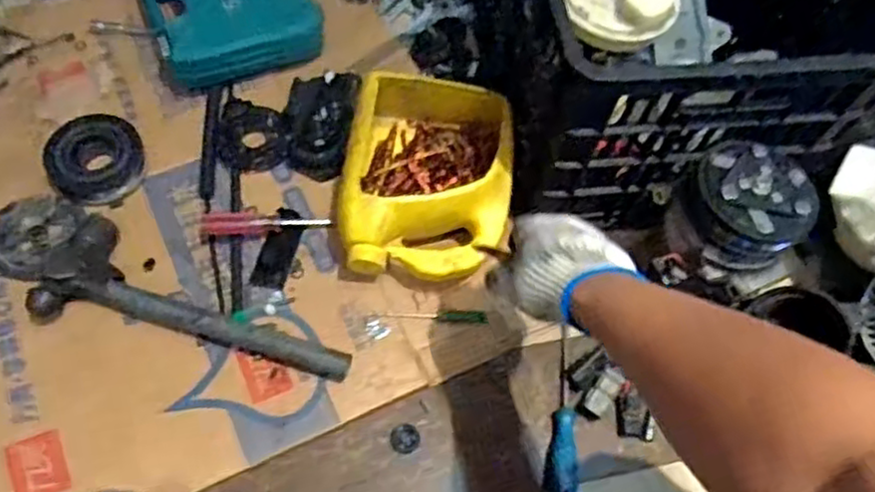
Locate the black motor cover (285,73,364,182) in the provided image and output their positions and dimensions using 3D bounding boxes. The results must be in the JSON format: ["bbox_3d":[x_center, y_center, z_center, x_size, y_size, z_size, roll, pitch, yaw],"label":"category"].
[{"bbox_3d":[-0.136,-0.140,0.824,0.099,0.046,0.119,0,71,14],"label":"black motor cover"}]

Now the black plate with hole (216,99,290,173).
[{"bbox_3d":[-0.215,-0.131,0.847,0.080,0.022,0.088,6,62,-2],"label":"black plate with hole"}]

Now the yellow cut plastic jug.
[{"bbox_3d":[-0.009,-0.071,0.777,0.172,0.097,0.221,5,62,1],"label":"yellow cut plastic jug"}]

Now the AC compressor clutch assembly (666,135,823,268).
[{"bbox_3d":[0.285,-0.036,0.672,0.103,0.075,0.098,2,62,-4],"label":"AC compressor clutch assembly"}]

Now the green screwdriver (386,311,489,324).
[{"bbox_3d":[0.001,0.075,0.766,0.108,0.010,0.014,0,62,-5],"label":"green screwdriver"}]

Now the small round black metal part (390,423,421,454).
[{"bbox_3d":[-0.032,0.192,0.716,0.029,0.004,0.029,2,62,-4],"label":"small round black metal part"}]

